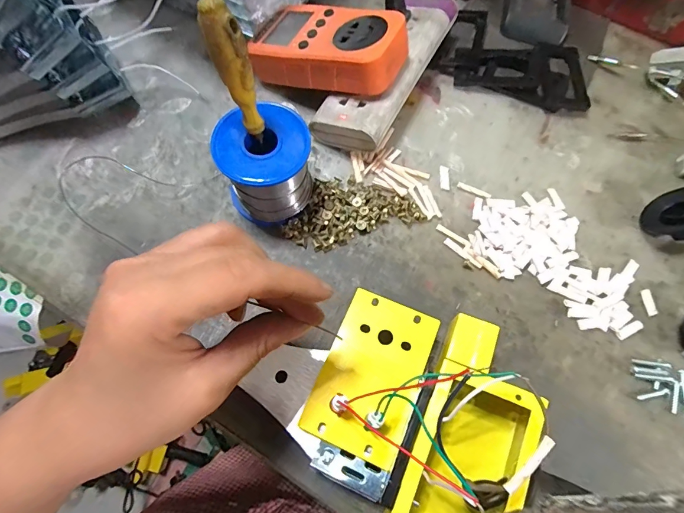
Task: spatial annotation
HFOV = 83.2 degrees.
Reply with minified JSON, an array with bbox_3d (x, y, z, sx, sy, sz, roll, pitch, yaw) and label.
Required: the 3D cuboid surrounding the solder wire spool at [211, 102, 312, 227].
[{"bbox_3d":[-0.055,-0.064,0.283,0.062,0.065,0.058,-3,70,-3],"label":"solder wire spool"}]

